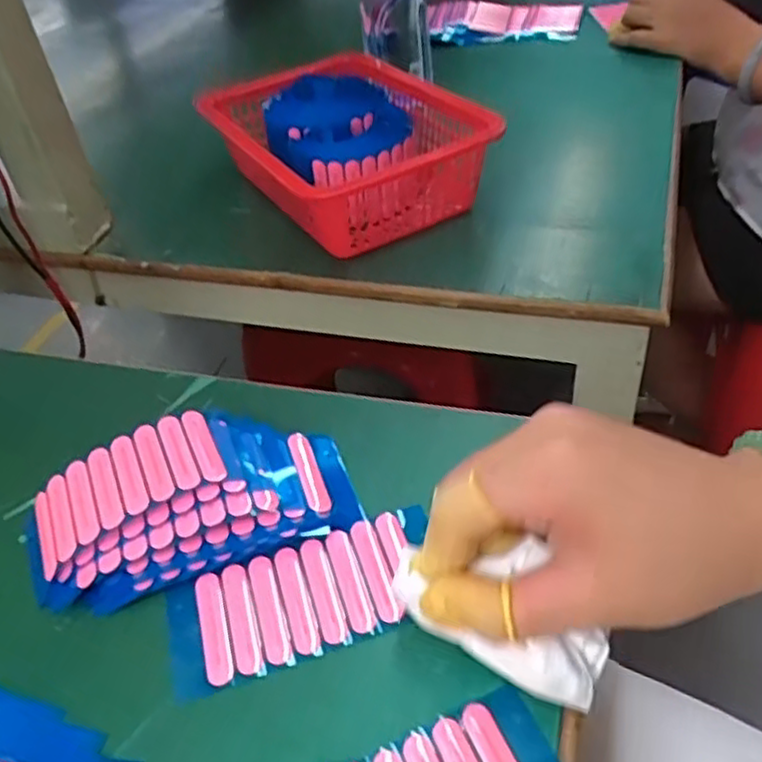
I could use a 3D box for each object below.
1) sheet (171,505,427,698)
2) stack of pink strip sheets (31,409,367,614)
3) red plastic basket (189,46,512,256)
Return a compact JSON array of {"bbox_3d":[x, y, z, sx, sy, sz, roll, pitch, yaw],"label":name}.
[{"bbox_3d":[-0.032,0.091,0.305,0.112,0.007,0.052,-16,43,-9],"label":"sheet"},{"bbox_3d":[-0.089,0.052,0.335,0.143,0.032,0.077,-16,43,-10],"label":"stack of pink strip sheets"},{"bbox_3d":[-0.028,-0.171,0.545,0.151,0.070,0.218,-25,45,-18],"label":"red plastic basket"}]

